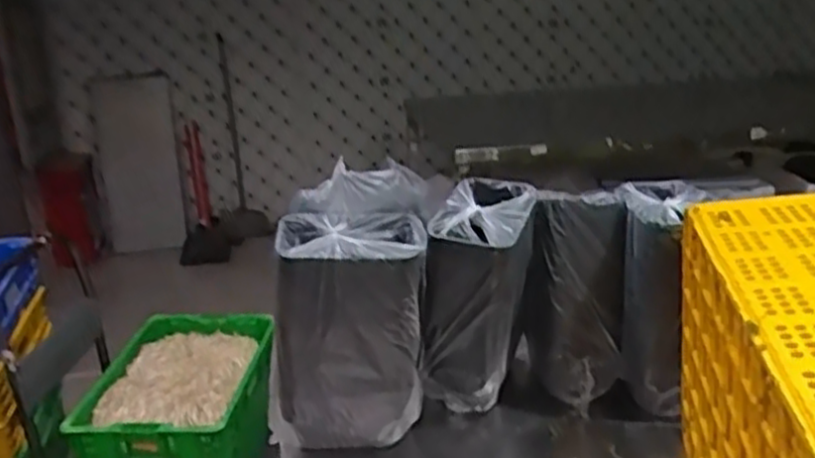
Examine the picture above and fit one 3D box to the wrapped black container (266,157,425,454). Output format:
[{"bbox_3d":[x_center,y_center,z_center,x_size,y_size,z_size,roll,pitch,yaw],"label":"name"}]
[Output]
[{"bbox_3d":[-0.084,0.123,1.098,0.231,0.350,0.234,-3,20,0],"label":"wrapped black container"}]

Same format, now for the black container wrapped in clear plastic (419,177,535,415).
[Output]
[{"bbox_3d":[0.107,0.109,1.161,0.165,0.309,0.185,1,20,11],"label":"black container wrapped in clear plastic"}]

